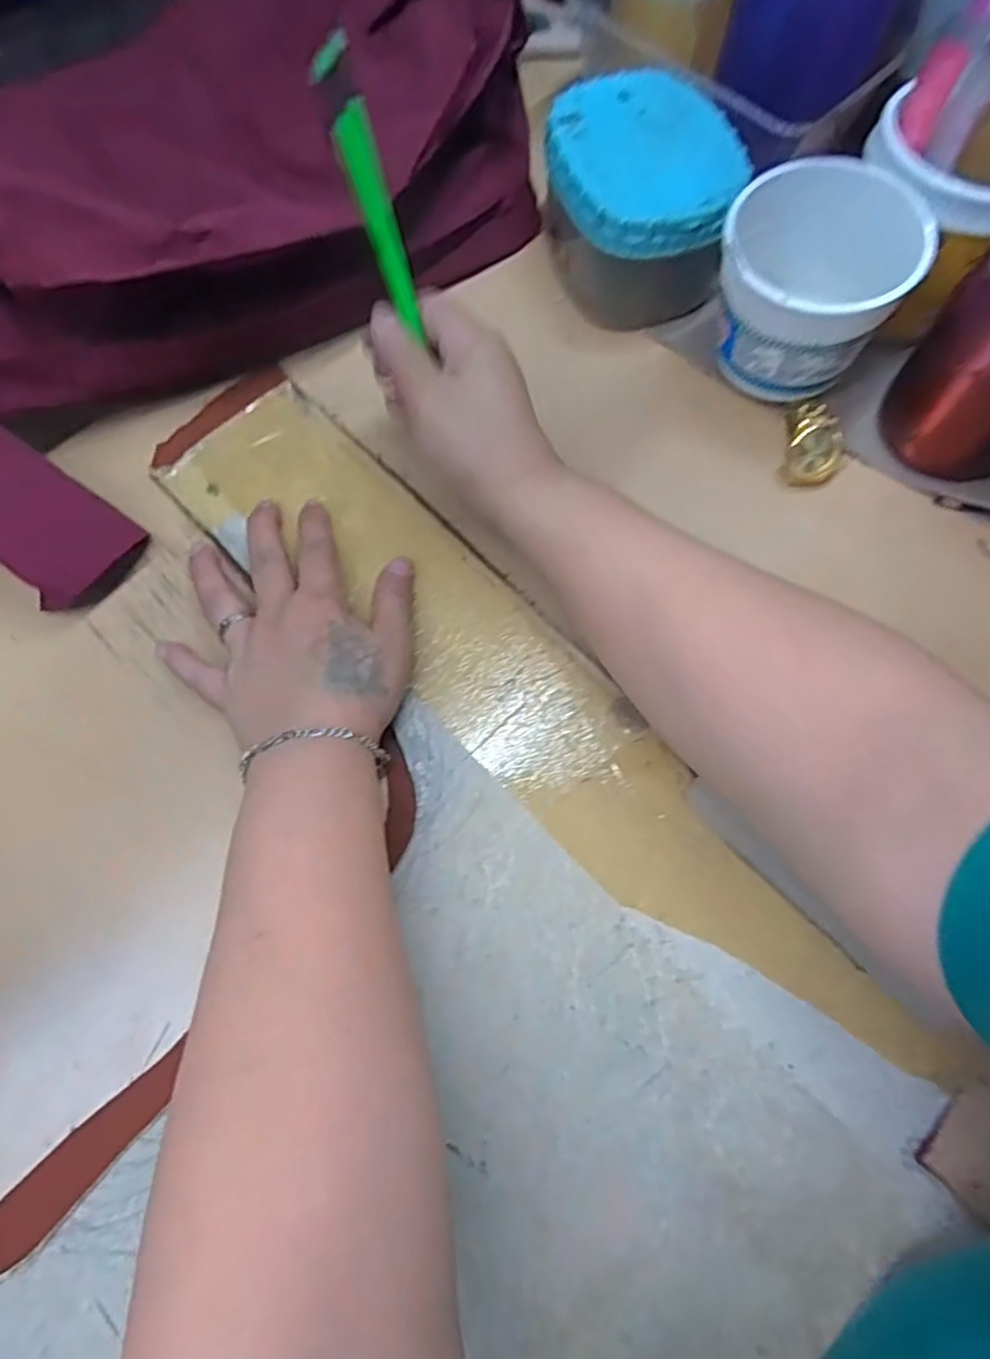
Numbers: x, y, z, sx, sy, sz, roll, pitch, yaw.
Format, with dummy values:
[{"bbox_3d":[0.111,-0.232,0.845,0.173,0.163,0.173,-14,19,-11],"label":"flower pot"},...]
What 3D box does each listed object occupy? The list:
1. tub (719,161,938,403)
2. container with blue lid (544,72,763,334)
[{"bbox_3d":[0.157,-0.198,0.363,0.087,0.087,0.090,0,70,0],"label":"tub"},{"bbox_3d":[0.078,-0.259,0.393,0.099,0.071,0.120,-2,70,-1],"label":"container with blue lid"}]

